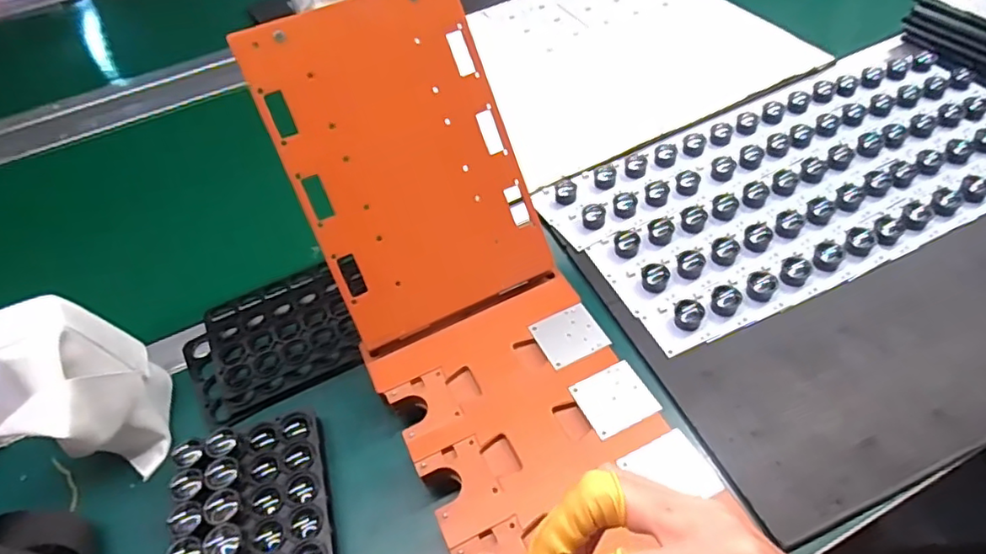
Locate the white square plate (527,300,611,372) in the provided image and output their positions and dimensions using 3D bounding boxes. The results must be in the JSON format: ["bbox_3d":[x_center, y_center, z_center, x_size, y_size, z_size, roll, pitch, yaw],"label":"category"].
[{"bbox_3d":[0.058,0.044,0.433,0.049,0.004,0.044,-23,50,-13],"label":"white square plate"}]

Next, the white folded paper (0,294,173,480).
[{"bbox_3d":[-0.289,0.082,0.408,0.071,0.118,0.100,-16,49,-7],"label":"white folded paper"}]

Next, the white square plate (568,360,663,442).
[{"bbox_3d":[0.083,0.083,0.396,0.047,0.004,0.044,-24,51,-11],"label":"white square plate"}]

